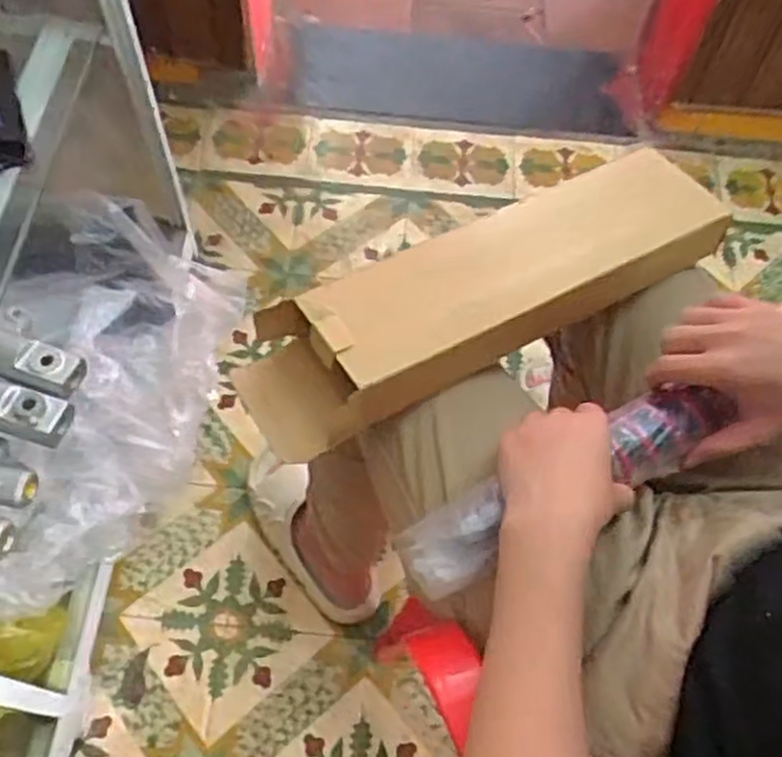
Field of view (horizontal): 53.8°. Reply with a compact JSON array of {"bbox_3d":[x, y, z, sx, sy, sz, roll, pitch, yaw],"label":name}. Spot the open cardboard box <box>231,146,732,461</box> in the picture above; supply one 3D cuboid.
[{"bbox_3d":[0.087,-0.075,0.656,0.441,0.078,0.126,-24,54,-18],"label":"open cardboard box"}]

